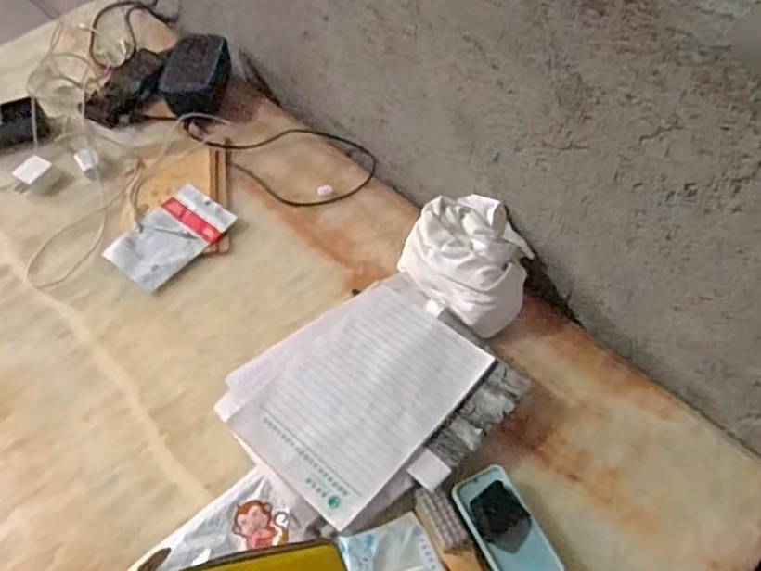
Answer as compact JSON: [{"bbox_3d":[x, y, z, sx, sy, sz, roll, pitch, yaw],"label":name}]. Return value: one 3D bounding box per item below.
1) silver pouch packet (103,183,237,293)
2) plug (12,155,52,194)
[{"bbox_3d":[-0.305,-0.073,0.960,0.119,0.013,0.164,34,65,23],"label":"silver pouch packet"},{"bbox_3d":[-0.549,-0.175,1.027,0.044,0.019,0.063,28,63,21],"label":"plug"}]

